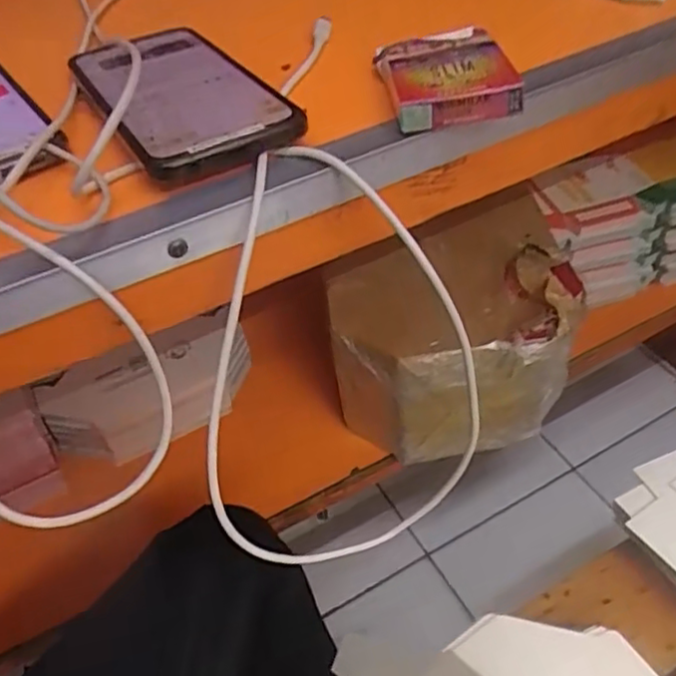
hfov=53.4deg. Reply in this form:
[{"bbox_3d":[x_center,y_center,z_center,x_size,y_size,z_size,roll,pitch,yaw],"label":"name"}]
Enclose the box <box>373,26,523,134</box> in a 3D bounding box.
[{"bbox_3d":[0.056,-0.136,0.348,0.061,0.020,0.082,-9,45,-1],"label":"box"}]

